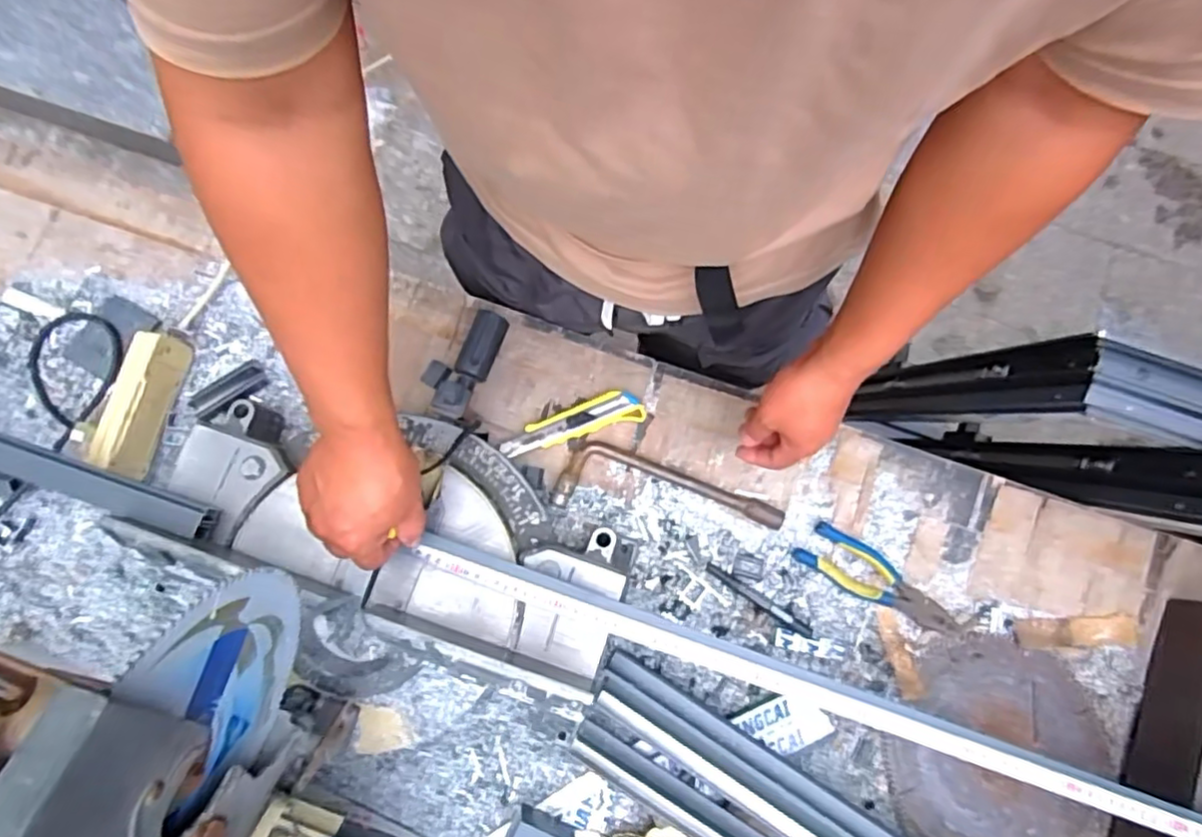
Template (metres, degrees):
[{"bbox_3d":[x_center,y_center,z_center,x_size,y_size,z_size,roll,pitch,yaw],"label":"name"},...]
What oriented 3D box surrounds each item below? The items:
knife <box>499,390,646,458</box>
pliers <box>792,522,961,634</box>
[{"bbox_3d":[-0.033,0.003,0.739,0.166,0.019,0.041,-16,78,-4],"label":"knife"},{"bbox_3d":[0.314,0.180,0.719,0.190,0.012,0.056,27,79,5],"label":"pliers"}]

